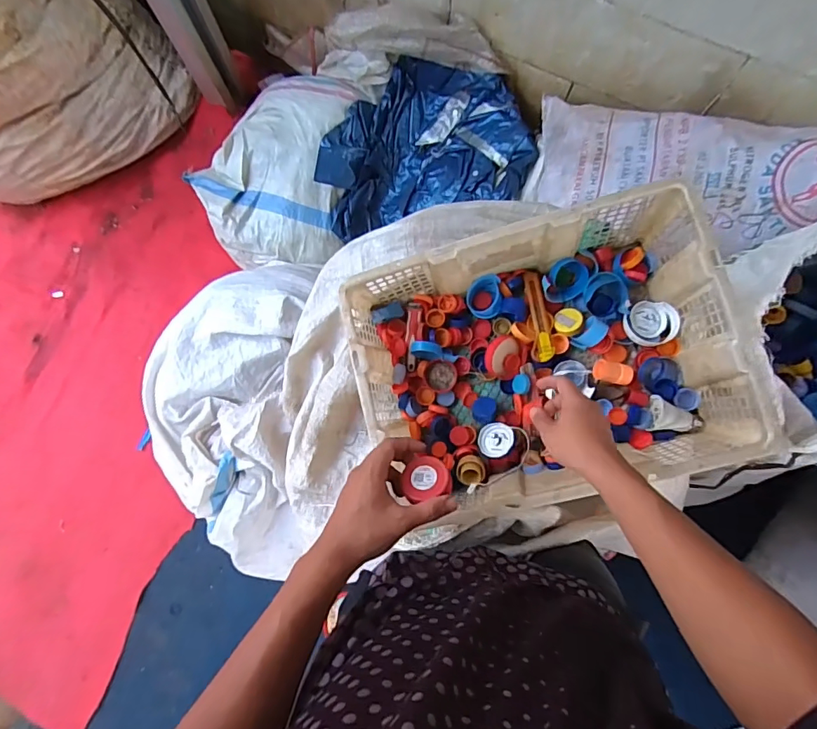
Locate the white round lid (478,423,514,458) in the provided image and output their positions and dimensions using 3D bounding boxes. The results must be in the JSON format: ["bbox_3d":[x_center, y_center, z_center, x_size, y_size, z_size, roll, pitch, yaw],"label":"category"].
[{"bbox_3d":[0.134,0.114,0.734,0.054,0.005,0.054,-14,58,24],"label":"white round lid"}]

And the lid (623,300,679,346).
[{"bbox_3d":[0.360,-0.060,0.717,0.075,0.028,0.069,0,80,1],"label":"lid"}]

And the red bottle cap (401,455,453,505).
[{"bbox_3d":[0.020,0.122,0.515,0.055,0.017,0.046,-12,54,14],"label":"red bottle cap"}]

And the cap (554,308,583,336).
[{"bbox_3d":[0.249,-0.066,0.747,0.043,0.013,0.046,-48,64,6],"label":"cap"}]

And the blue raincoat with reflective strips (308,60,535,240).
[{"bbox_3d":[0.032,-0.543,1.226,0.513,0.177,0.444,-4,80,0],"label":"blue raincoat with reflective strips"}]

